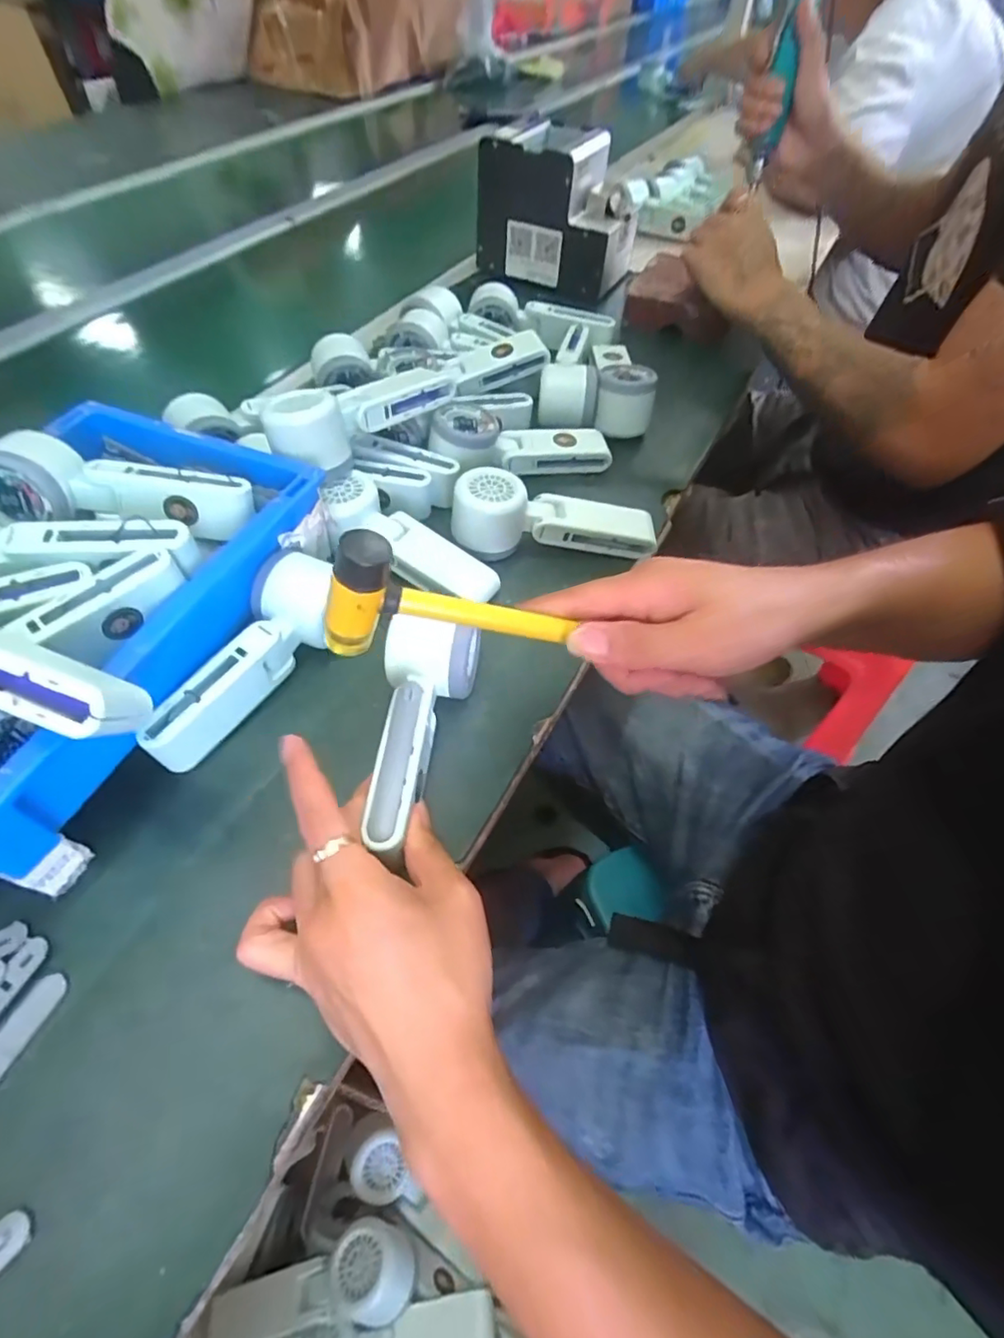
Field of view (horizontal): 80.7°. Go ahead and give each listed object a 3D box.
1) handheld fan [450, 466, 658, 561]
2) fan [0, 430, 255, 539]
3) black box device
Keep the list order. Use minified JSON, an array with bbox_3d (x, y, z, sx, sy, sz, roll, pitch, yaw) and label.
[{"bbox_3d":[0.043,-0.126,0.482,0.165,0.052,0.053,-3,54,-4],"label":"handheld fan"},{"bbox_3d":[-0.253,-0.125,0.393,0.166,0.058,0.059,-4,54,-4],"label":"fan"},{"bbox_3d":[0.076,-0.619,0.796,0.202,0.150,0.139,15,55,9],"label":"black box device"}]

